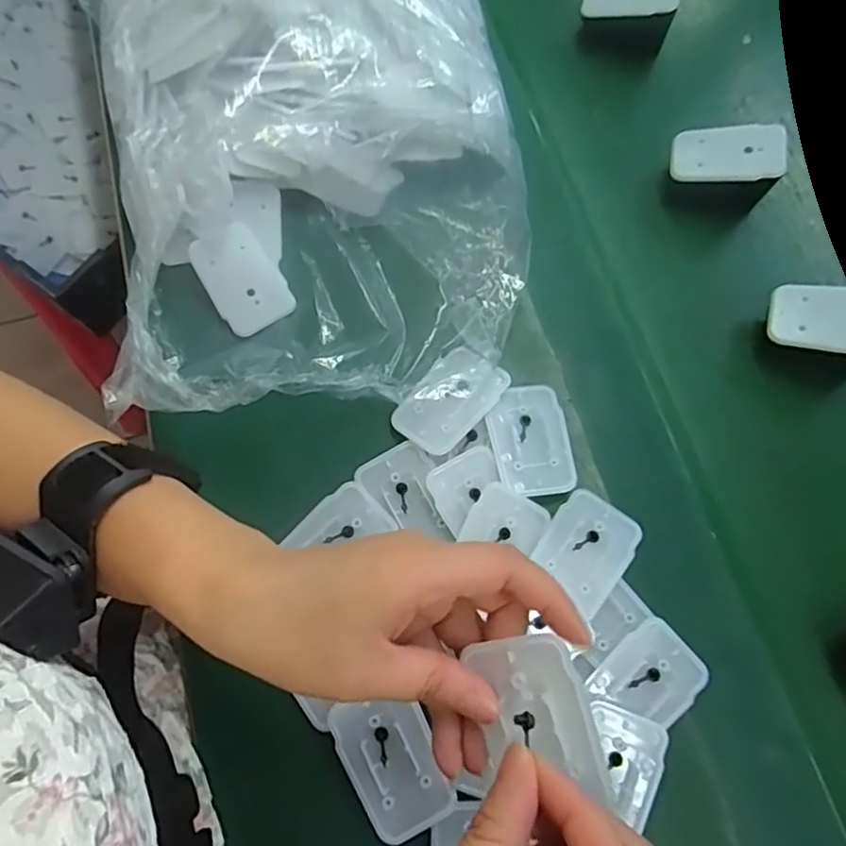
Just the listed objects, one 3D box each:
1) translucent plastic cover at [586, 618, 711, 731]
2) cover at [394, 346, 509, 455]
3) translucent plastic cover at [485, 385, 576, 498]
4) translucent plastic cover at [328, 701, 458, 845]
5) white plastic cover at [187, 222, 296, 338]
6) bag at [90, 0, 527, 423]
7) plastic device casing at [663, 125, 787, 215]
[{"bbox_3d":[0.116,0.131,0.317,0.053,0.004,0.043,-42,74,-14],"label":"translucent plastic cover"},{"bbox_3d":[0.016,-0.013,0.369,0.041,0.007,0.065,39,74,14],"label":"cover"},{"bbox_3d":[0.061,0.010,0.361,0.043,0.014,0.066,-5,69,-2],"label":"translucent plastic cover"},{"bbox_3d":[-0.016,0.170,0.310,0.041,0.005,0.066,-26,71,-9],"label":"translucent plastic cover"},{"bbox_3d":[-0.116,-0.091,0.399,0.045,0.005,0.068,-31,93,-11],"label":"white plastic cover"},{"bbox_3d":[-0.068,-0.176,0.401,0.273,0.085,0.341,-10,69,-4],"label":"bag"},{"bbox_3d":[0.201,-0.173,0.423,0.065,0.046,0.039,8,69,3],"label":"plastic device casing"}]

